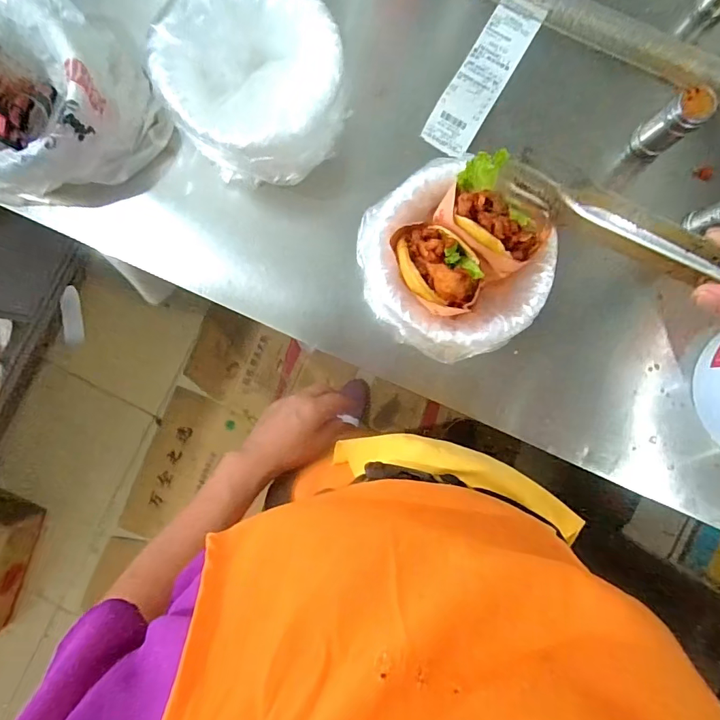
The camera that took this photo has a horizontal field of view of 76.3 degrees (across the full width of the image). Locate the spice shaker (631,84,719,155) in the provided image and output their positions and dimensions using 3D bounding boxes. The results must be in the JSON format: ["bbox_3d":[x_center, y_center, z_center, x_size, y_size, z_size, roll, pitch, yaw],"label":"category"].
[{"bbox_3d":[0.335,-0.255,0.488,0.036,0.064,0.039,-35,89,-1],"label":"spice shaker"}]

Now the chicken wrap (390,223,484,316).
[{"bbox_3d":[0.071,-0.086,0.438,0.100,0.051,0.062,42,89,1],"label":"chicken wrap"}]

